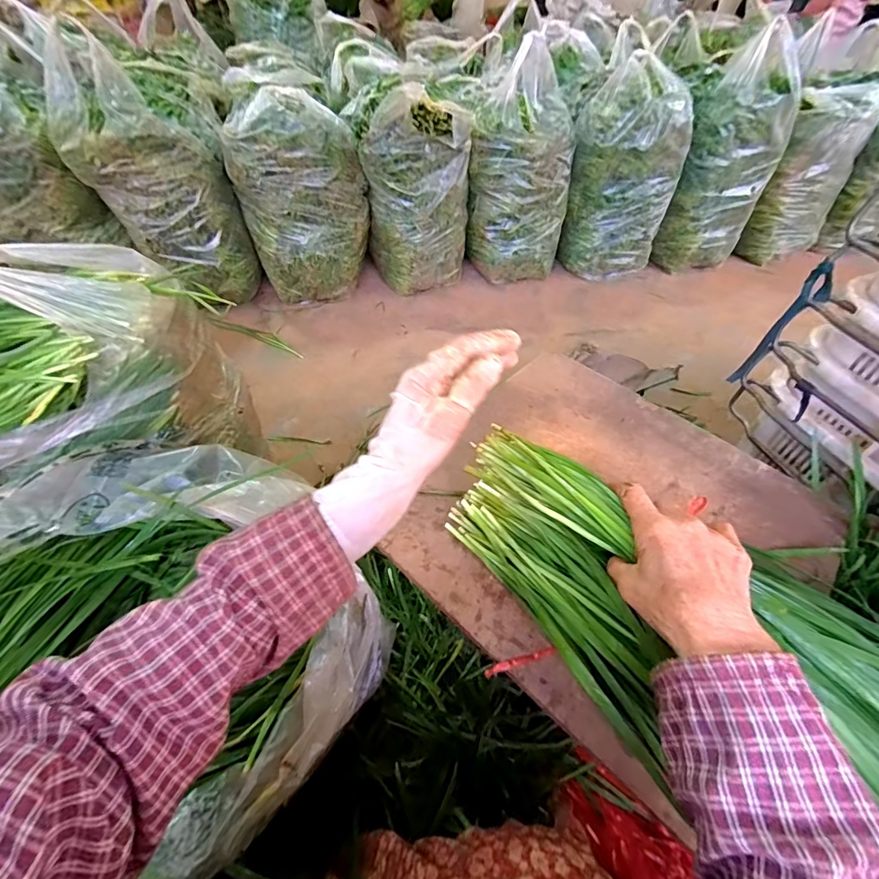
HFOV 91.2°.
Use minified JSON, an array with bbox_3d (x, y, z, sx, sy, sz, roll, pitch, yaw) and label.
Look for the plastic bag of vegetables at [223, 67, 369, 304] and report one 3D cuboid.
[{"bbox_3d":[-0.404,-0.690,1.271,0.337,0.488,0.278,-18,54,-17],"label":"plastic bag of vegetables"}]

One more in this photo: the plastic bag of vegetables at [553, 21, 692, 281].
[{"bbox_3d":[0.596,-0.848,1.387,0.321,0.538,0.303,21,52,14],"label":"plastic bag of vegetables"}]

